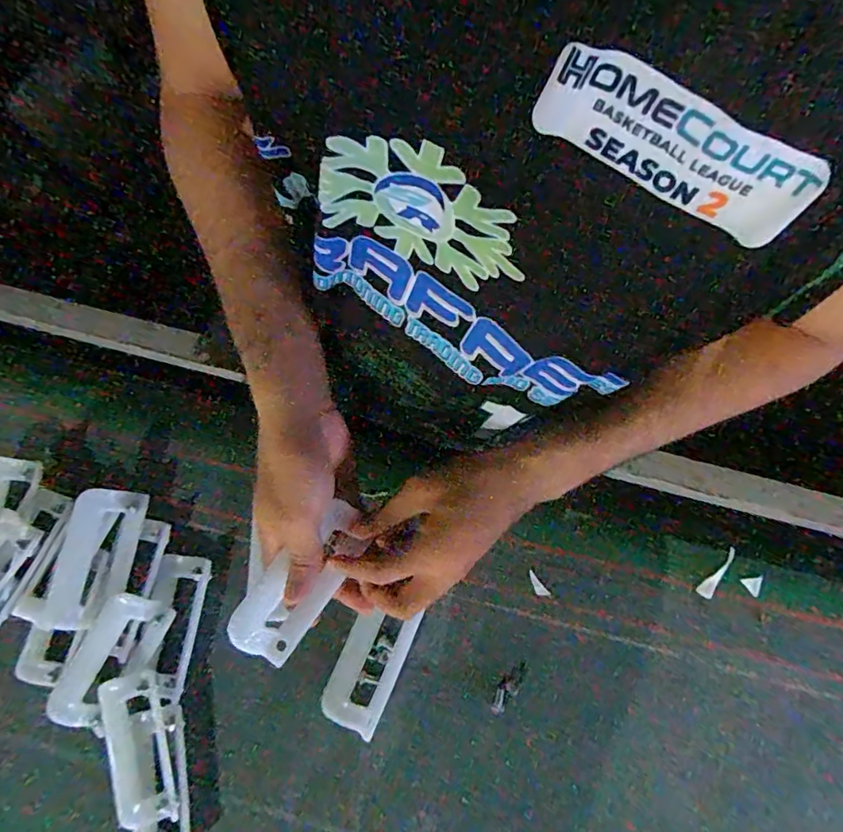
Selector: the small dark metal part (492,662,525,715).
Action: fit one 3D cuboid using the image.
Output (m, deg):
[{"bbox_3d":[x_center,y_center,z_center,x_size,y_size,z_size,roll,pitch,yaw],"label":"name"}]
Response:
[{"bbox_3d":[0.080,0.249,0.496,0.017,0.004,0.050,40,79,10],"label":"small dark metal part"}]

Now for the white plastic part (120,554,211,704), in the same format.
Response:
[{"bbox_3d":[-0.226,0.187,0.490,0.049,0.017,0.117,10,76,4],"label":"white plastic part"}]

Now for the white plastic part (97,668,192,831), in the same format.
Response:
[{"bbox_3d":[-0.234,0.301,0.465,0.063,0.030,0.153,-12,75,-2],"label":"white plastic part"}]

